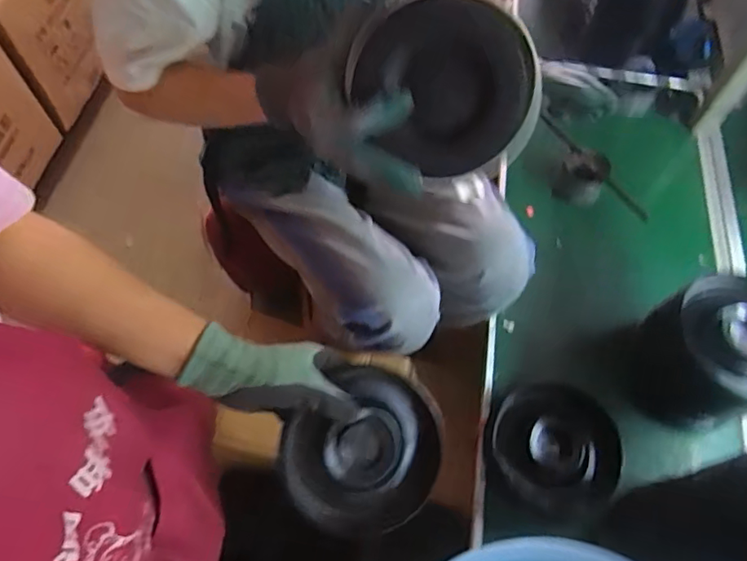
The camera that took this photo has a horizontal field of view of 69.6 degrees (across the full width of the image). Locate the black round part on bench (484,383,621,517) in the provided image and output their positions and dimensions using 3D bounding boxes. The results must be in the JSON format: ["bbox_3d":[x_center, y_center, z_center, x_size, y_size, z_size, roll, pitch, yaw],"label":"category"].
[{"bbox_3d":[0.221,0.203,0.655,0.151,0.059,0.144,1,62,-2],"label":"black round part on bench"}]

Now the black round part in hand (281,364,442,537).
[{"bbox_3d":[0.000,0.168,0.514,0.162,0.039,0.148,0,89,-25],"label":"black round part in hand"}]

